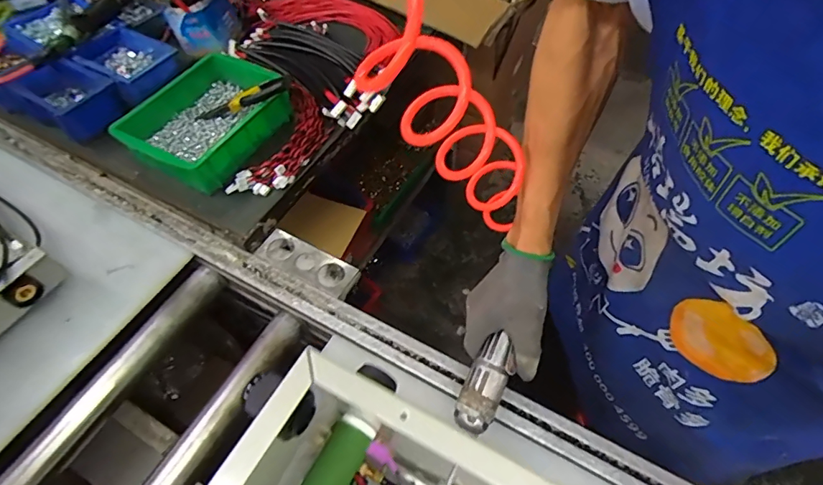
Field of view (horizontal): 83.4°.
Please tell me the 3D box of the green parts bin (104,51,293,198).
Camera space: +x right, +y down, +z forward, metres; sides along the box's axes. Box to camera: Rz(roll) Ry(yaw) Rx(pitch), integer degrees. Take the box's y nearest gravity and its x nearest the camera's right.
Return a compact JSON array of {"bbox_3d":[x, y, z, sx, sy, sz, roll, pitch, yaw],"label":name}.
[{"bbox_3d":[-0.329,-0.213,0.784,0.181,0.078,0.273,26,59,17],"label":"green parts bin"}]

